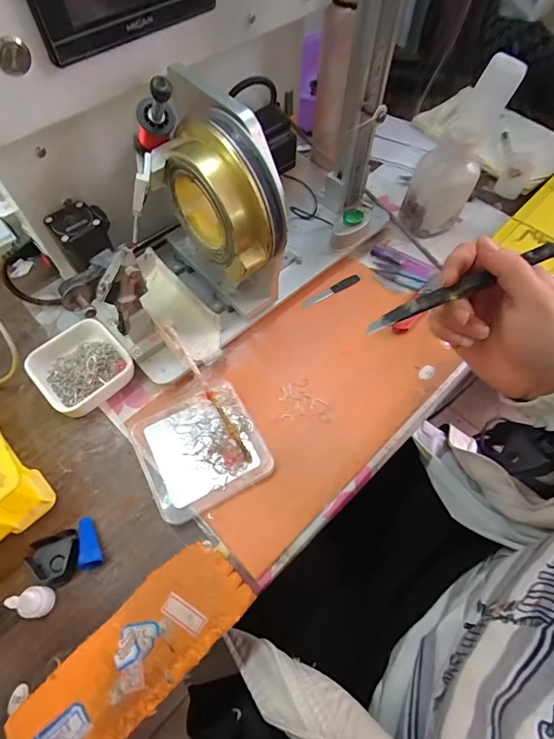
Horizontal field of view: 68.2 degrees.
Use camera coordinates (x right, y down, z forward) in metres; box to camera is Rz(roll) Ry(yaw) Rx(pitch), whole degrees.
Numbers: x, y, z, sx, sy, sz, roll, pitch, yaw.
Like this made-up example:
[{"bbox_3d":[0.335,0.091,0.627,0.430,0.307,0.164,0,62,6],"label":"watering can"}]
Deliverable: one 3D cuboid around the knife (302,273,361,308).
[{"bbox_3d":[0.064,-0.092,0.472,0.079,0.004,0.011,-29,66,-16],"label":"knife"}]

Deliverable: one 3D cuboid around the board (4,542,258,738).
[{"bbox_3d":[-0.103,0.212,0.303,0.176,0.014,0.067,-40,69,-20],"label":"board"}]

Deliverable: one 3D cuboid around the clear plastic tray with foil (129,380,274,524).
[{"bbox_3d":[-0.071,0.072,0.378,0.107,0.014,0.108,-25,65,-14],"label":"clear plastic tray with foil"}]

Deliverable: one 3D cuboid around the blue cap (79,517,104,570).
[{"bbox_3d":[-0.156,0.143,0.339,0.016,0.016,0.041,-23,64,-13],"label":"blue cap"}]

